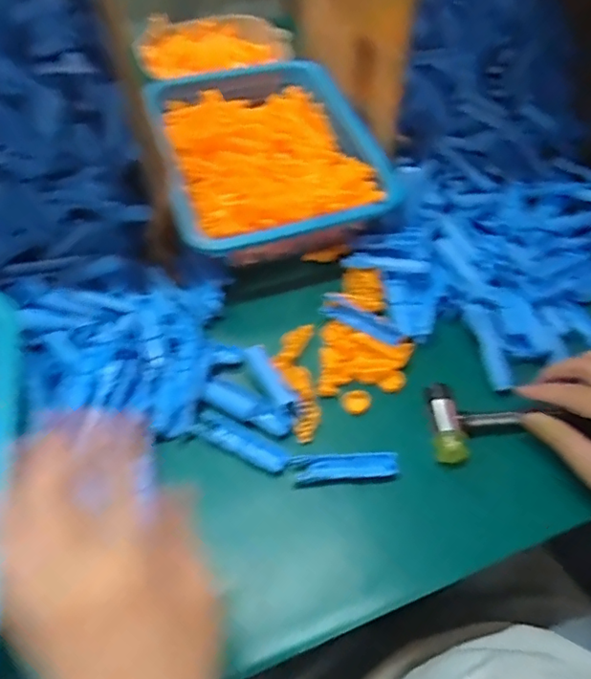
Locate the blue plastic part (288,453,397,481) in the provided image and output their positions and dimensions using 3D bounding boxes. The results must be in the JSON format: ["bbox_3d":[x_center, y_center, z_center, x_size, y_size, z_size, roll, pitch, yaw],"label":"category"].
[{"bbox_3d":[0.038,0.098,0.429,0.081,0.008,0.017,-1,50,0],"label":"blue plastic part"}]

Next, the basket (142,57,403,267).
[{"bbox_3d":[-0.031,-0.195,0.600,0.216,0.069,0.276,-14,51,-11],"label":"basket"}]

